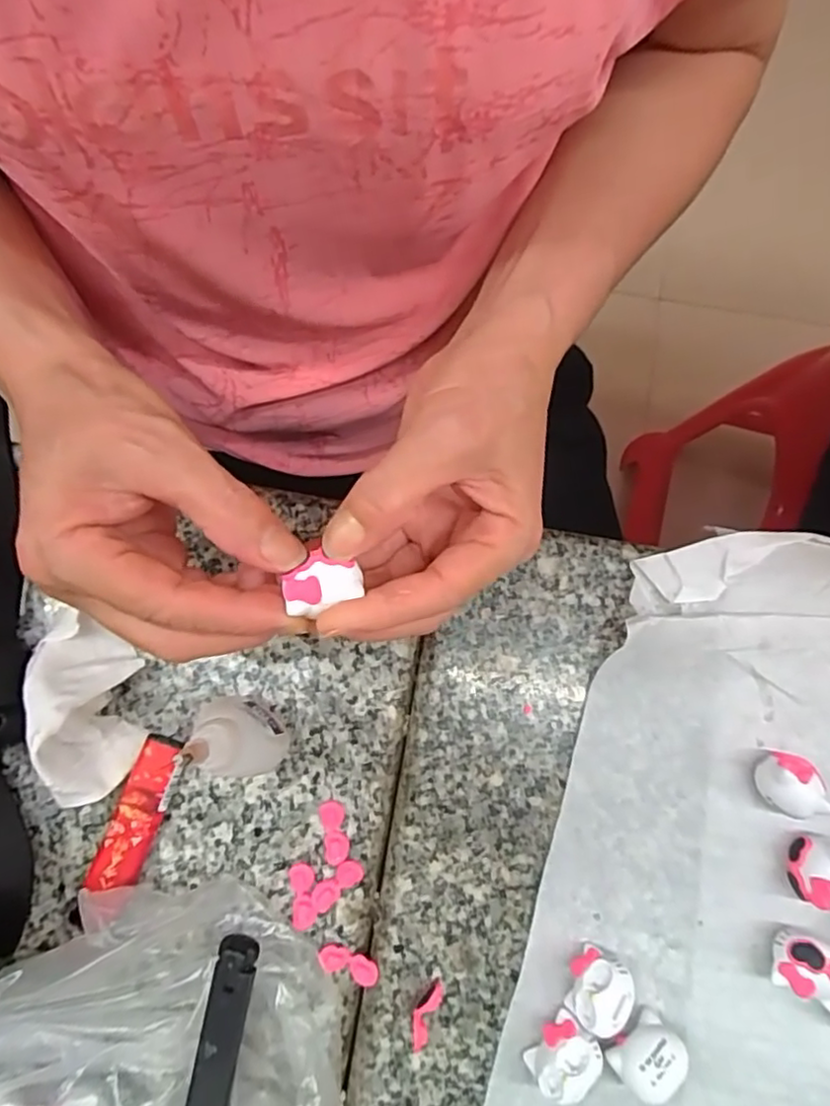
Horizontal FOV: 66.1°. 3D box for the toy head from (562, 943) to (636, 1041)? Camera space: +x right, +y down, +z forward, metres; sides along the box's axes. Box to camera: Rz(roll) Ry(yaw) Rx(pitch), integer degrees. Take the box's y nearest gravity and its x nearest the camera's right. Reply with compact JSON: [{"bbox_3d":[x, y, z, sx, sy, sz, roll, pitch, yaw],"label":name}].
[{"bbox_3d":[0.071,0.168,0.246,0.021,0.020,0.025,9,78,2],"label":"toy head"}]

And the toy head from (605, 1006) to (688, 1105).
[{"bbox_3d":[0.088,0.191,0.242,0.026,0.020,0.019,-32,80,-6],"label":"toy head"}]

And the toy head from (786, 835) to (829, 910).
[{"bbox_3d":[0.159,0.126,0.252,0.017,0.020,0.025,25,79,5],"label":"toy head"}]

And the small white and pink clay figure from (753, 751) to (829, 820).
[{"bbox_3d":[0.150,0.093,0.257,0.018,0.020,0.024,-14,78,-3],"label":"small white and pink clay figure"}]

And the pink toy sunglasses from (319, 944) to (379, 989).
[{"bbox_3d":[-0.027,0.166,0.256,0.025,0.006,0.011,20,79,4],"label":"pink toy sunglasses"}]

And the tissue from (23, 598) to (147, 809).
[{"bbox_3d":[-0.134,0.060,0.260,0.036,0.038,0.075,-18,79,-4],"label":"tissue"}]

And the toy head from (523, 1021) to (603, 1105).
[{"bbox_3d":[0.055,0.190,0.241,0.025,0.022,0.019,-44,81,-8],"label":"toy head"}]

